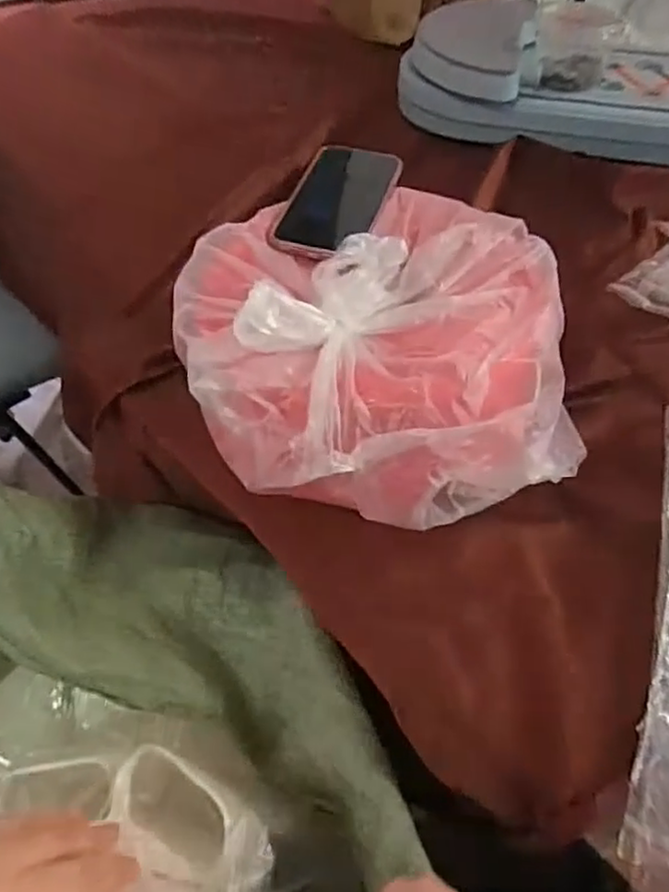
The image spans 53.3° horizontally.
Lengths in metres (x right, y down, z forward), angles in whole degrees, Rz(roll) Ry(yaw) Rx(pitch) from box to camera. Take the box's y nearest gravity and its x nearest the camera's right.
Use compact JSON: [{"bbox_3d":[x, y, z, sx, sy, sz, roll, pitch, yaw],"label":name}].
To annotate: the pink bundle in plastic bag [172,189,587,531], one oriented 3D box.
[{"bbox_3d":[0.041,-0.083,0.523,0.295,0.134,0.279,-11,55,-7],"label":"pink bundle in plastic bag"}]

